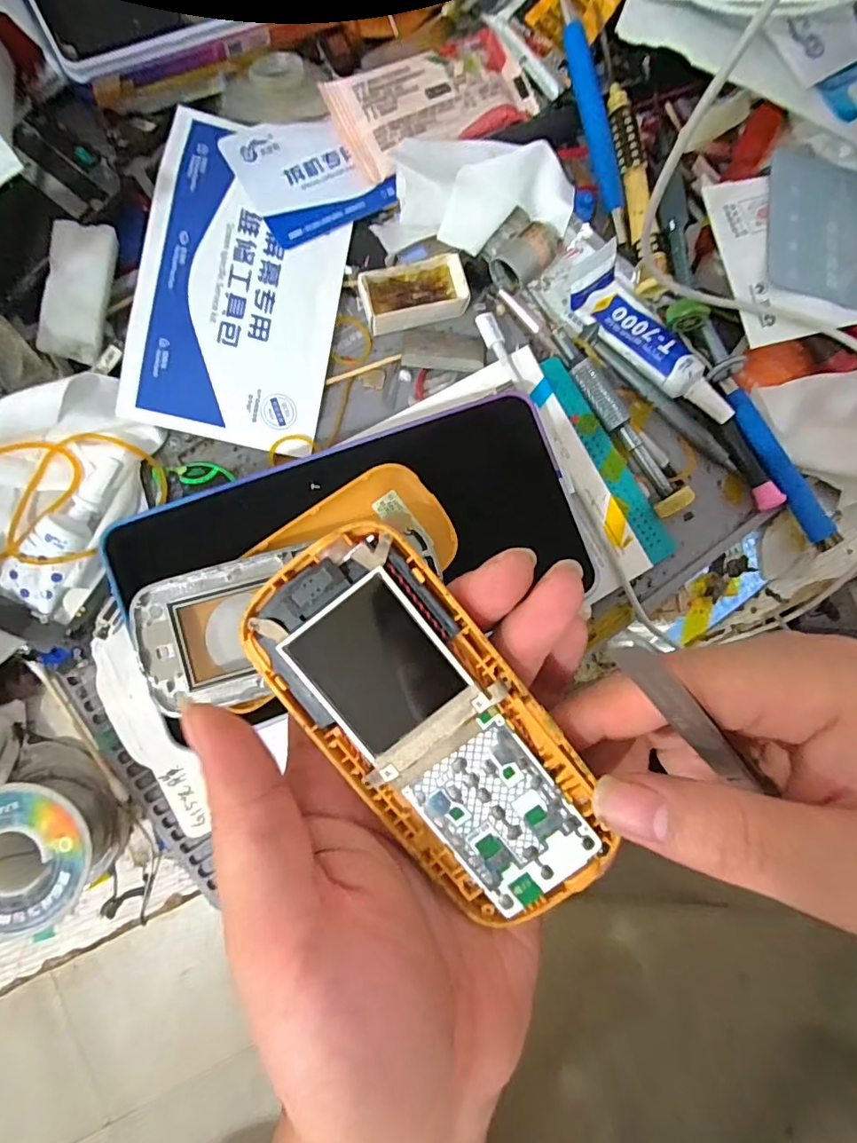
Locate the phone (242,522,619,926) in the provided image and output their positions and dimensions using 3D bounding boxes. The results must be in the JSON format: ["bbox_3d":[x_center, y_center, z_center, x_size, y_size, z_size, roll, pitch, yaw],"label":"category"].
[{"bbox_3d":[0.002,0.044,0.138,0.050,0.011,0.118,-39,96,-6],"label":"phone"}]

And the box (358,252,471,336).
[{"bbox_3d":[-0.007,-0.129,0.234,0.048,0.013,0.024,-16,87,-7],"label":"box"}]

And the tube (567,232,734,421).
[{"bbox_3d":[0.107,-0.109,0.237,0.027,0.014,0.097,-37,82,-6],"label":"tube"}]

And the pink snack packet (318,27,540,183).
[{"bbox_3d":[0.003,-0.219,0.231,0.094,0.009,0.042,-31,89,-8],"label":"pink snack packet"}]

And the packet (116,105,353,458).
[{"bbox_3d":[-0.081,-0.125,0.223,0.080,0.009,0.132,10,84,-5],"label":"packet"}]

